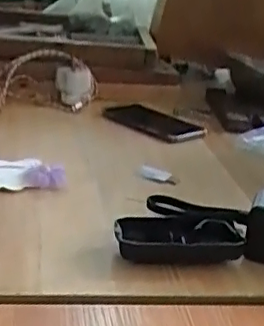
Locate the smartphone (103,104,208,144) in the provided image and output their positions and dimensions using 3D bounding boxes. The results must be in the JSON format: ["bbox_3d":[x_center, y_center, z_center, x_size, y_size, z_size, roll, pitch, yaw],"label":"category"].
[{"bbox_3d":[0.030,-0.062,0.913,0.082,0.016,0.166,-11,26,-37],"label":"smartphone"}]

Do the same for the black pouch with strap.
[{"bbox_3d":[0.041,0.060,0.548,0.117,0.035,0.090,2,21,-8],"label":"black pouch with strap"}]

